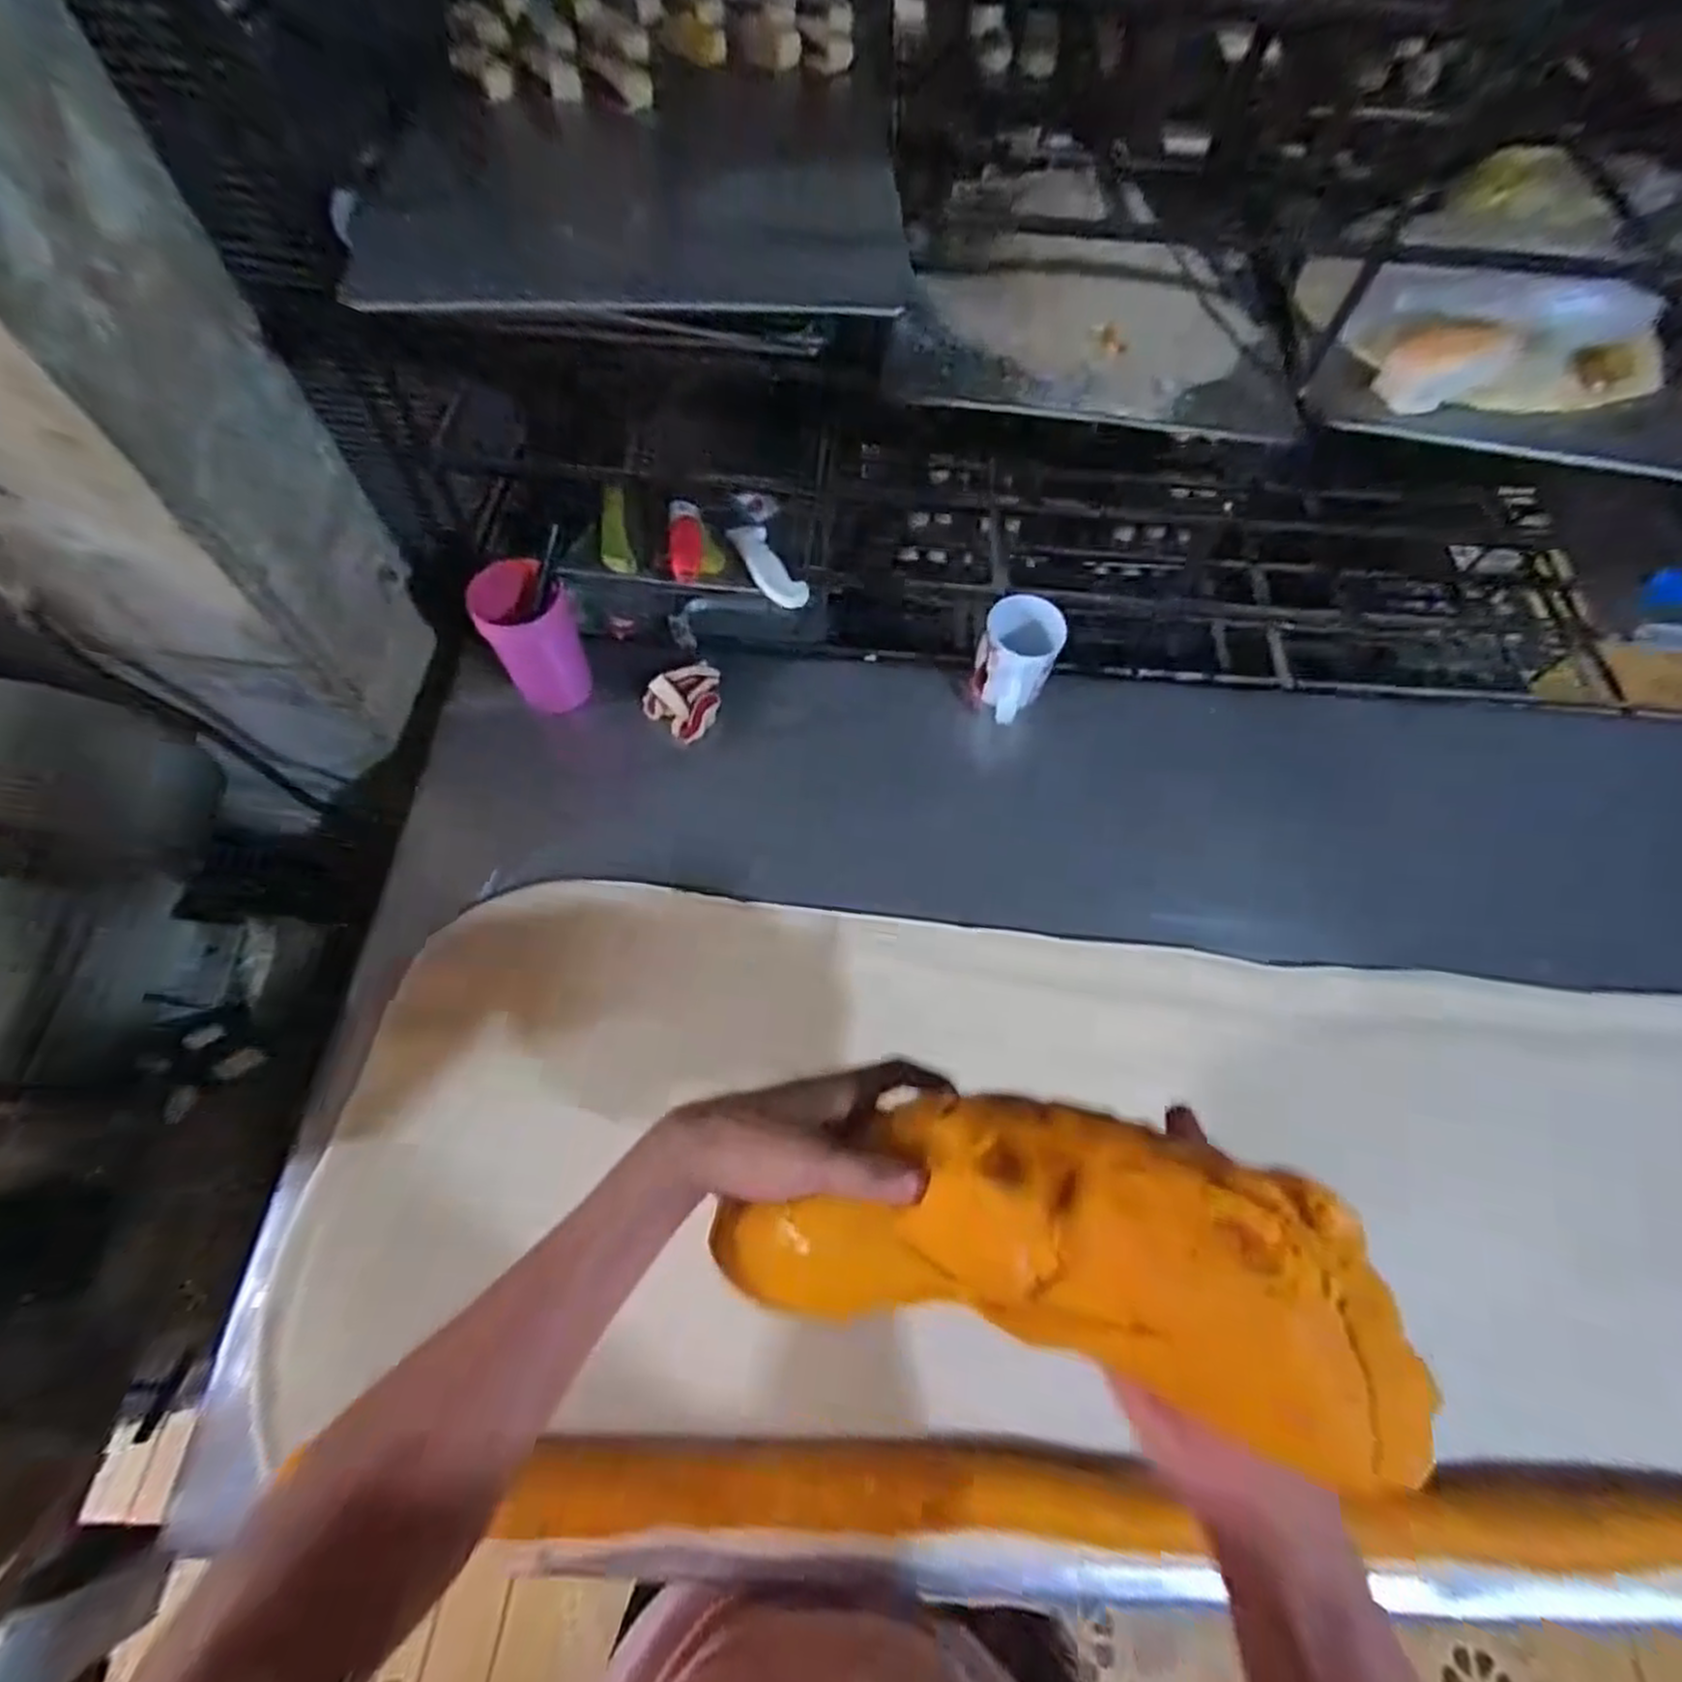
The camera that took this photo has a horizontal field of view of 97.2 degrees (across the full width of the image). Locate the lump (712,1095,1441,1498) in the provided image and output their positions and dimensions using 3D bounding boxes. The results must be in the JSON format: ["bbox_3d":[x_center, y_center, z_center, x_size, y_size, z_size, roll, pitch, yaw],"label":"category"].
[{"bbox_3d":[0.077,0.188,0.352,0.307,0.059,0.118,-3,61,26],"label":"lump"}]

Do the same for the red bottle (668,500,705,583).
[{"bbox_3d":[-0.159,-0.307,0.771,0.032,0.031,0.120,-5,65,-5],"label":"red bottle"}]

